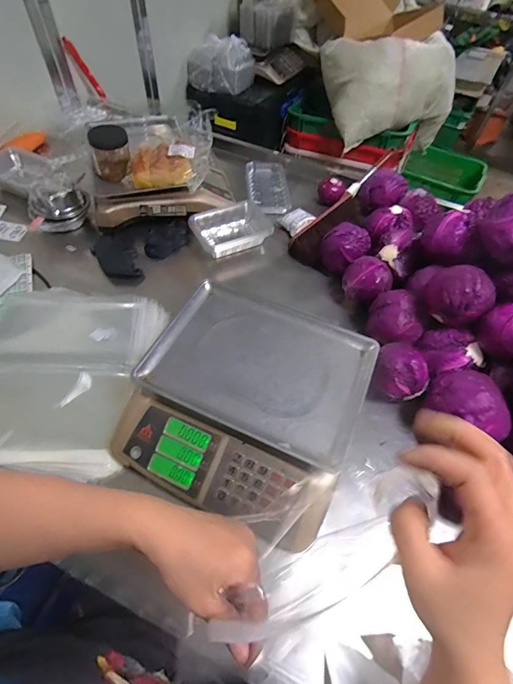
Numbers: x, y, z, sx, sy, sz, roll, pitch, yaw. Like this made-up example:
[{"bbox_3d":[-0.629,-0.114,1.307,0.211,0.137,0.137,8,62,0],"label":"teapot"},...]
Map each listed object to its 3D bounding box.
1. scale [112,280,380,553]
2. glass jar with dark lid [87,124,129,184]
[{"bbox_3d":[-0.012,0.086,0.572,0.330,0.091,0.339,23,56,11],"label":"scale"},{"bbox_3d":[-0.329,-0.426,0.803,0.085,0.094,0.076,-17,58,-16],"label":"glass jar with dark lid"}]

